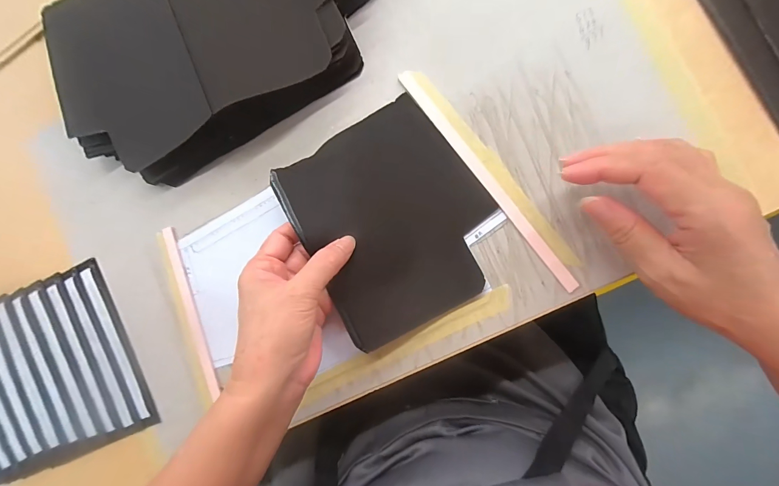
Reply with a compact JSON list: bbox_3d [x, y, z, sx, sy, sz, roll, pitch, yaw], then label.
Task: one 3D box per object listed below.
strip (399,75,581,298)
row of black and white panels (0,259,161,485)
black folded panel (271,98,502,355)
[{"bbox_3d":[0.077,-0.053,0.275,0.012,0.004,0.218,-36,84,8],"label":"strip"},{"bbox_3d":[-0.563,0.223,0.383,0.678,0.021,0.172,-23,86,9],"label":"row of black and white panels"},{"bbox_3d":[0.002,-0.019,0.274,0.141,0.027,0.166,-31,85,9],"label":"black folded panel"}]

